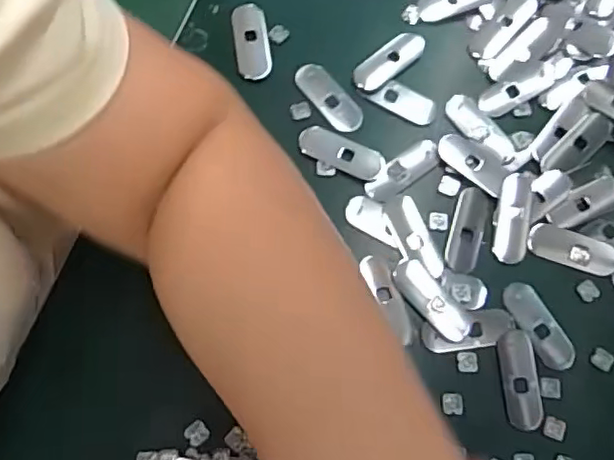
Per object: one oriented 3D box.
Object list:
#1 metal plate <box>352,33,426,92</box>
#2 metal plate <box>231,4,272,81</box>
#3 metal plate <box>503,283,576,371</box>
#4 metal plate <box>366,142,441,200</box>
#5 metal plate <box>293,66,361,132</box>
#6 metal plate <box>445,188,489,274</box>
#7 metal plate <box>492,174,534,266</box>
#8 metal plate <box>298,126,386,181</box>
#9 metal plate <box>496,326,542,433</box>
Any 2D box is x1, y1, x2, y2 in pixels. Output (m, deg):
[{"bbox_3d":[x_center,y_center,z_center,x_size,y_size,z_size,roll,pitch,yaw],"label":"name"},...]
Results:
[{"bbox_3d":[0.050,-0.104,0.362,0.053,0.004,0.018,-41,79,-11],"label":"metal plate"},{"bbox_3d":[-0.033,-0.115,0.364,0.020,0.004,0.052,-9,75,-3],"label":"metal plate"},{"bbox_3d":[0.125,0.051,0.318,0.020,0.004,0.050,-33,77,-9],"label":"metal plate"},{"bbox_3d":[0.055,-0.034,0.340,0.049,0.004,0.017,-33,77,-9],"label":"metal plate"},{"bbox_3d":[0.014,-0.079,0.355,0.020,0.004,0.051,-38,78,-11],"label":"metal plate"},{"bbox_3d":[0.090,0.000,0.331,0.018,0.004,0.049,16,75,4],"label":"metal plate"},{"bbox_3d":[0.116,-0.008,0.333,0.018,0.005,0.051,9,74,2],"label":"metal plate"},{"bbox_3d":[0.020,-0.044,0.343,0.051,0.004,0.021,25,75,6],"label":"metal plate"},{"bbox_3d":[0.111,0.078,0.309,0.019,0.004,0.049,-3,74,-1],"label":"metal plate"}]

